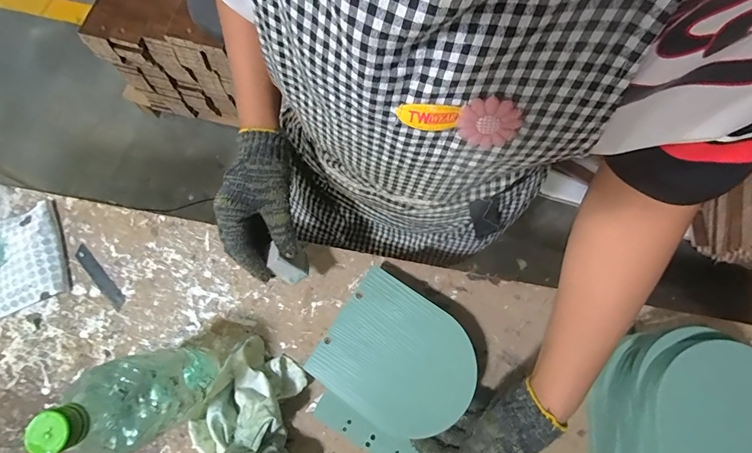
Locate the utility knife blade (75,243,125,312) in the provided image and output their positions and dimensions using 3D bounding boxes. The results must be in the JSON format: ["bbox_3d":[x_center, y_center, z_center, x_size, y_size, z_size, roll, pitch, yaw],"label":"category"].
[{"bbox_3d":[-0.356,0.065,0.481,0.017,0.004,0.100,-42,80,-10],"label":"utility knife blade"}]

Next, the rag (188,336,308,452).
[{"bbox_3d":[-0.129,0.213,0.408,0.139,0.087,0.123,31,74,6],"label":"rag"}]

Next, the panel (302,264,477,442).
[{"bbox_3d":[0.025,0.152,0.435,0.166,0.015,0.147,33,77,13],"label":"panel"}]

